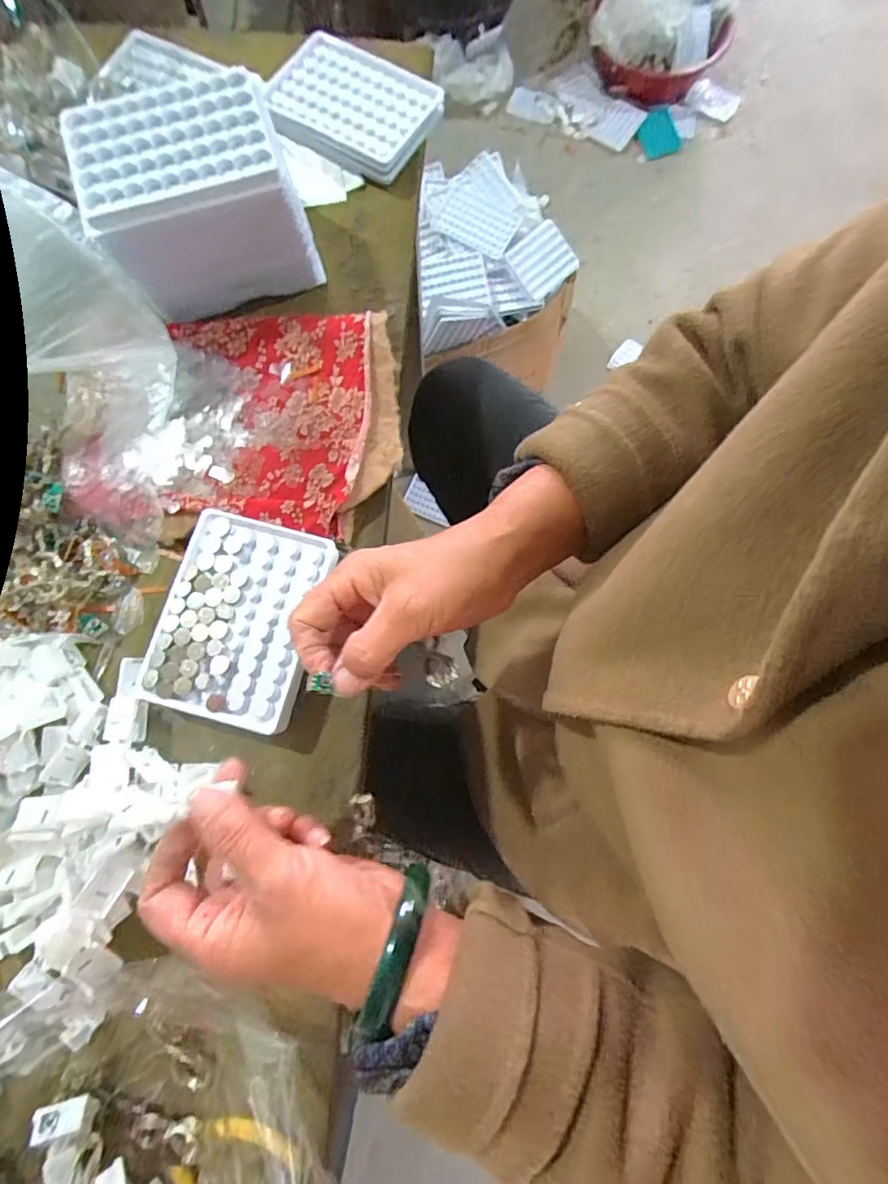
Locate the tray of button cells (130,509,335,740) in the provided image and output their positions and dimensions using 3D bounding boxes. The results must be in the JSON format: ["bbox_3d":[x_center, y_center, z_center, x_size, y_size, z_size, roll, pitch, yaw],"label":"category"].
[{"bbox_3d":[-0.133,0.016,0.339,0.094,0.016,0.128,14,78,1],"label":"tray of button cells"}]

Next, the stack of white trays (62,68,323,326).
[{"bbox_3d":[-0.169,-0.273,0.363,0.132,0.084,0.088,-19,79,-5],"label":"stack of white trays"}]

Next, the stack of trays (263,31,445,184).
[{"bbox_3d":[-0.078,-0.408,0.435,0.132,0.016,0.094,24,78,4],"label":"stack of trays"}]

